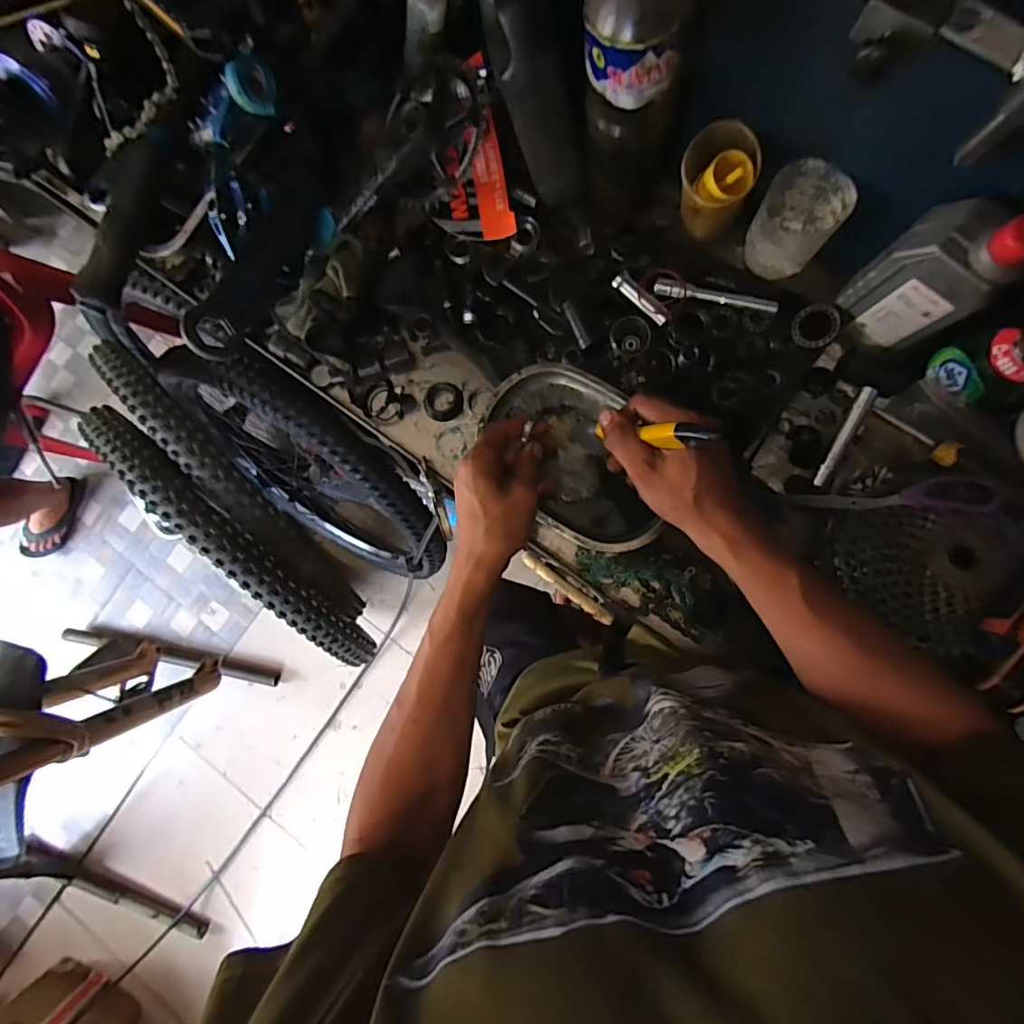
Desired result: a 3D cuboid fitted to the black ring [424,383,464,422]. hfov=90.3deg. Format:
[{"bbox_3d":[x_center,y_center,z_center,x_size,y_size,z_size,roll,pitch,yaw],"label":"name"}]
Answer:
[{"bbox_3d":[-0.076,-0.124,0.573,0.042,0.013,0.043,0,86,6],"label":"black ring"}]

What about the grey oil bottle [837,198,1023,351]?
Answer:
[{"bbox_3d":[0.356,-0.200,0.440,0.056,0.175,0.084,-44,83,1],"label":"grey oil bottle"}]

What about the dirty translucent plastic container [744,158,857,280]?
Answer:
[{"bbox_3d":[0.269,-0.278,0.492,0.070,0.086,0.061,35,90,7],"label":"dirty translucent plastic container"}]

